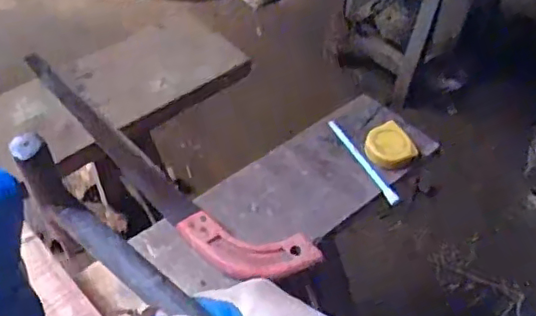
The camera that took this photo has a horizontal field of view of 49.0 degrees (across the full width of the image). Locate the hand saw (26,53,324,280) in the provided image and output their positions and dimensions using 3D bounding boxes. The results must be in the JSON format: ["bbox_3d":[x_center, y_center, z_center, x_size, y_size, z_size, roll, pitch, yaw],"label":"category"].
[{"bbox_3d":[-0.154,0.002,0.689,0.478,0.032,0.079,34,55,22],"label":"hand saw"}]

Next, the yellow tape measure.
[{"bbox_3d":[0.149,-0.011,0.722,0.058,0.023,0.061,-21,55,-21],"label":"yellow tape measure"}]

